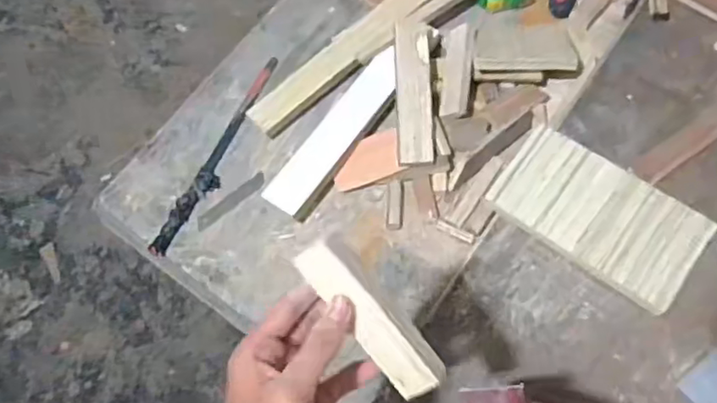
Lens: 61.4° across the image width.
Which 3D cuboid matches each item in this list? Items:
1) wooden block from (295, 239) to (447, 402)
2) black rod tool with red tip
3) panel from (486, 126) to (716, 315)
[{"bbox_3d":[0.007,0.073,0.375,0.029,0.014,0.114,-38,95,11],"label":"wooden block"},{"bbox_3d":[-0.175,-0.067,0.769,0.033,0.020,0.302,22,70,13],"label":"black rod tool with red tip"},{"bbox_3d":[0.254,0.012,0.637,0.207,0.025,0.114,36,74,18],"label":"panel"}]

